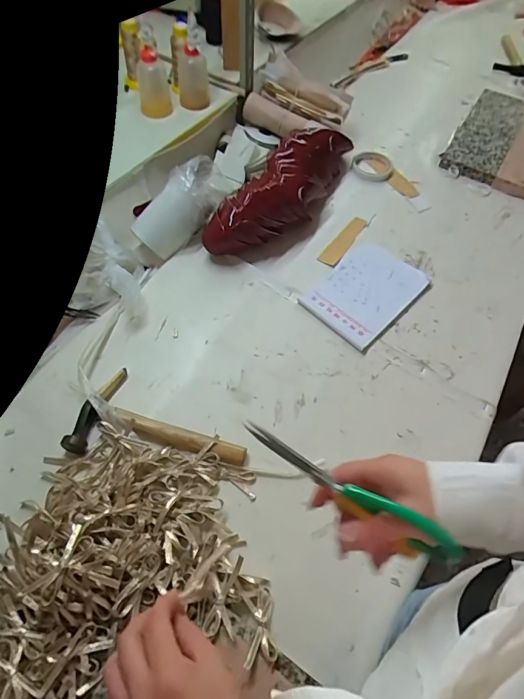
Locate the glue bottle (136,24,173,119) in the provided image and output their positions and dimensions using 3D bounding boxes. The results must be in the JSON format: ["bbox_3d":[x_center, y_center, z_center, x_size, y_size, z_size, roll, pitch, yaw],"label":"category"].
[{"bbox_3d":[-0.228,-0.568,0.873,0.068,0.143,0.052,-11,59,-11],"label":"glue bottle"}]

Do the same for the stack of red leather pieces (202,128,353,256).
[{"bbox_3d":[0.056,-0.324,0.832,0.127,0.092,0.434,28,60,13],"label":"stack of red leather pieces"}]

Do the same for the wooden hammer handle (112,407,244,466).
[{"bbox_3d":[-0.114,0.121,0.585,0.189,0.019,0.029,16,58,6],"label":"wooden hammer handle"}]

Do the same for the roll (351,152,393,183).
[{"bbox_3d":[0.252,-0.417,0.959,0.090,0.018,0.090,2,58,-3],"label":"roll"}]

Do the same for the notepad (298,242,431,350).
[{"bbox_3d":[0.189,-0.114,0.763,0.151,0.006,0.225,40,63,19],"label":"notepad"}]

